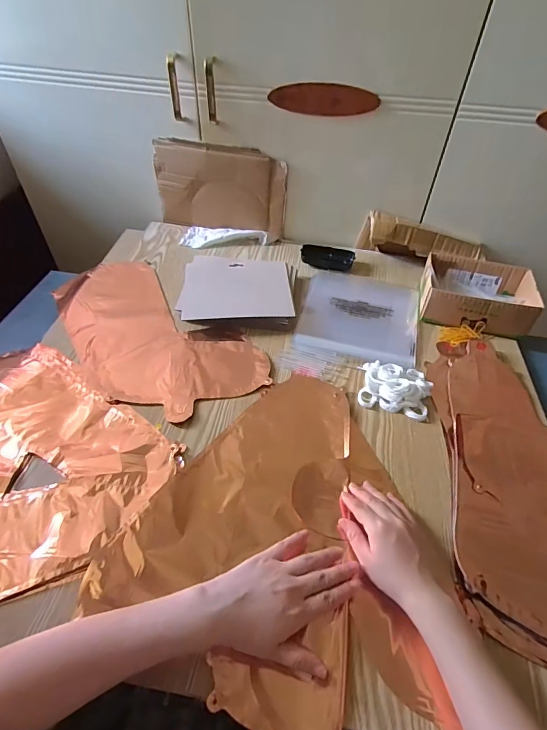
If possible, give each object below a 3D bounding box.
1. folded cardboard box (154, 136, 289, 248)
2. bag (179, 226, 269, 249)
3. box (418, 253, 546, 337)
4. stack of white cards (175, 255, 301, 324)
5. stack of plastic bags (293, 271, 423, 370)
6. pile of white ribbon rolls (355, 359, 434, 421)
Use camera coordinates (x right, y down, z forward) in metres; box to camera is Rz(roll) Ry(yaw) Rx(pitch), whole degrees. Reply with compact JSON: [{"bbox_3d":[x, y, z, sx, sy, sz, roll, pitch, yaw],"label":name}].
[{"bbox_3d":[-0.109,-0.374,0.837,0.275,0.170,0.052,13,49,9],"label":"folded cardboard box"},{"bbox_3d":[-0.107,-0.286,0.865,0.184,0.022,0.067,0,48,-3],"label":"bag"},{"bbox_3d":[0.363,-0.127,0.710,0.185,0.064,0.141,13,49,9],"label":"box"},{"bbox_3d":[-0.062,-0.139,0.723,0.200,0.029,0.166,2,48,-1],"label":"stack of white cards"},{"bbox_3d":[0.159,-0.097,0.720,0.201,0.014,0.229,13,49,8],"label":"stack of plastic bags"},{"bbox_3d":[0.187,0.030,0.602,0.103,0.028,0.089,13,49,9],"label":"pile of white ribbon rolls"}]

